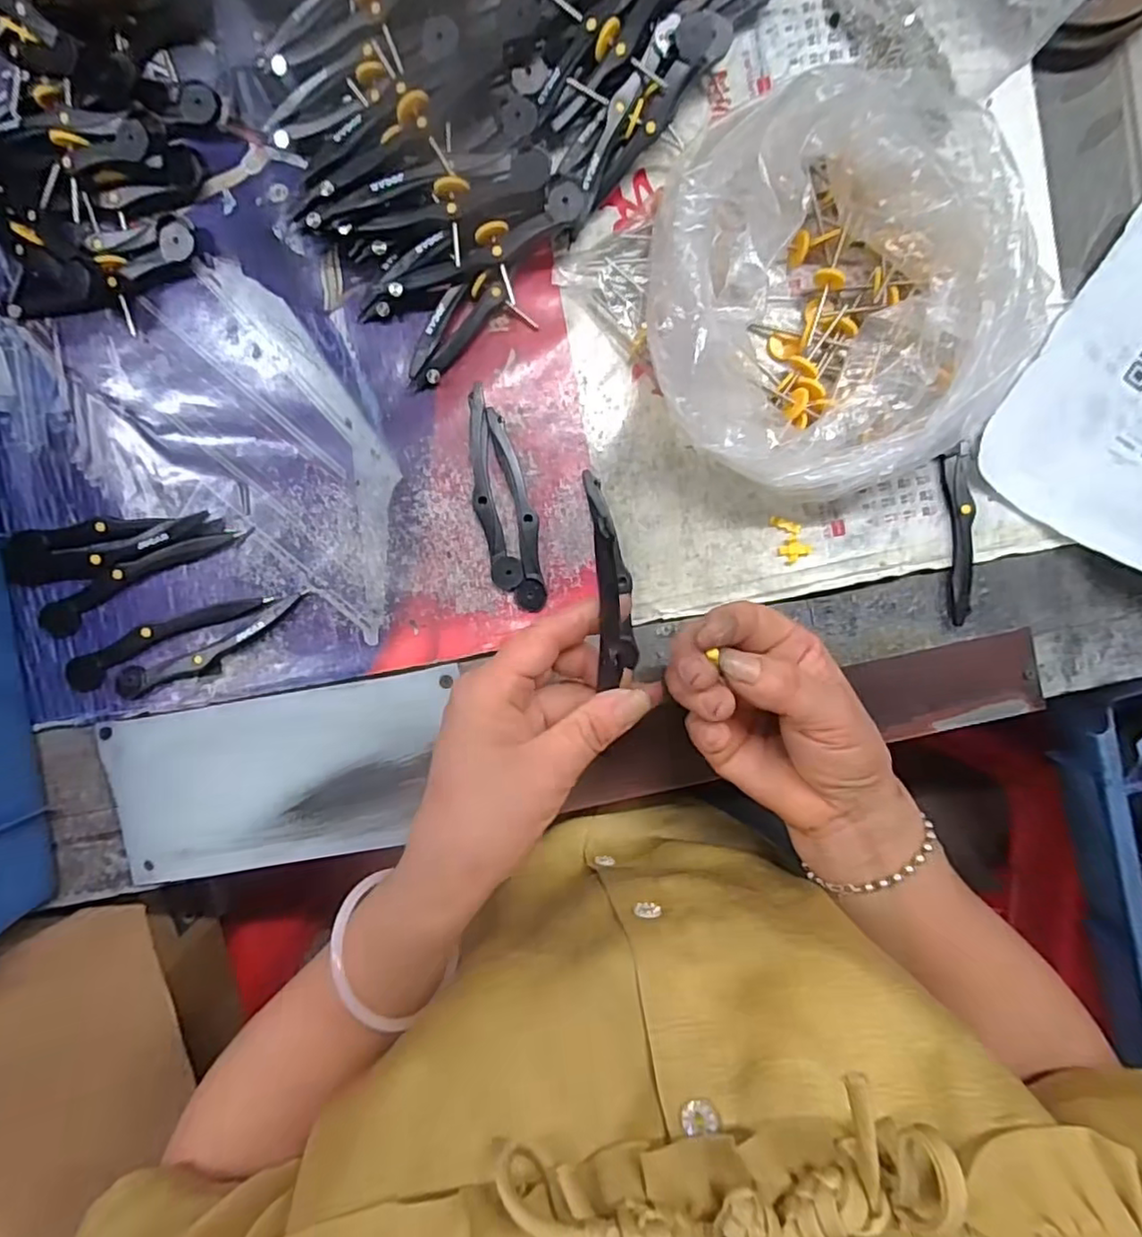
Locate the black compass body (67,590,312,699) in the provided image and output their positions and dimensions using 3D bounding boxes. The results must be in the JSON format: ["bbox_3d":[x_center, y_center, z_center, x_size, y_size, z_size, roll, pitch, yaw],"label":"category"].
[{"bbox_3d":[-0.214,0.016,0.351,0.134,0.008,0.035,-17,94,0],"label":"black compass body"}]

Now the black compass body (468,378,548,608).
[{"bbox_3d":[-0.038,-0.065,0.349,0.030,0.007,0.123,-14,94,-1],"label":"black compass body"}]

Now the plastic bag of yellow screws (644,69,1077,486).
[{"bbox_3d":[0.137,-0.160,0.315,0.203,0.072,0.189,-42,94,1],"label":"plastic bag of yellow screws"}]

